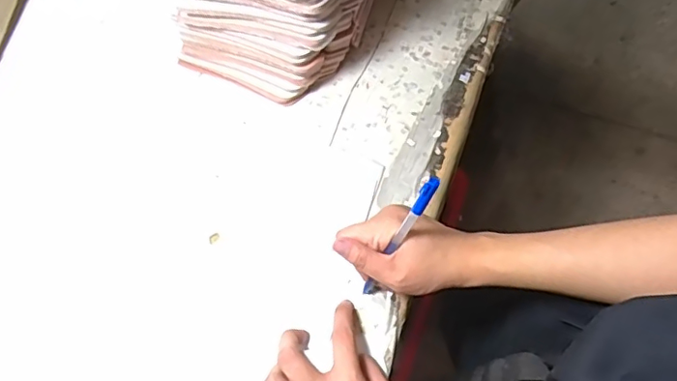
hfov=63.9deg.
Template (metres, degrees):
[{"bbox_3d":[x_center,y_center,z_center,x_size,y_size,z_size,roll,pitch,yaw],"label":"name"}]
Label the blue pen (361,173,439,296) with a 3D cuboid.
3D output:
[{"bbox_3d":[0.052,0.043,0.472,0.010,0.162,0.015,30,47,7],"label":"blue pen"}]

